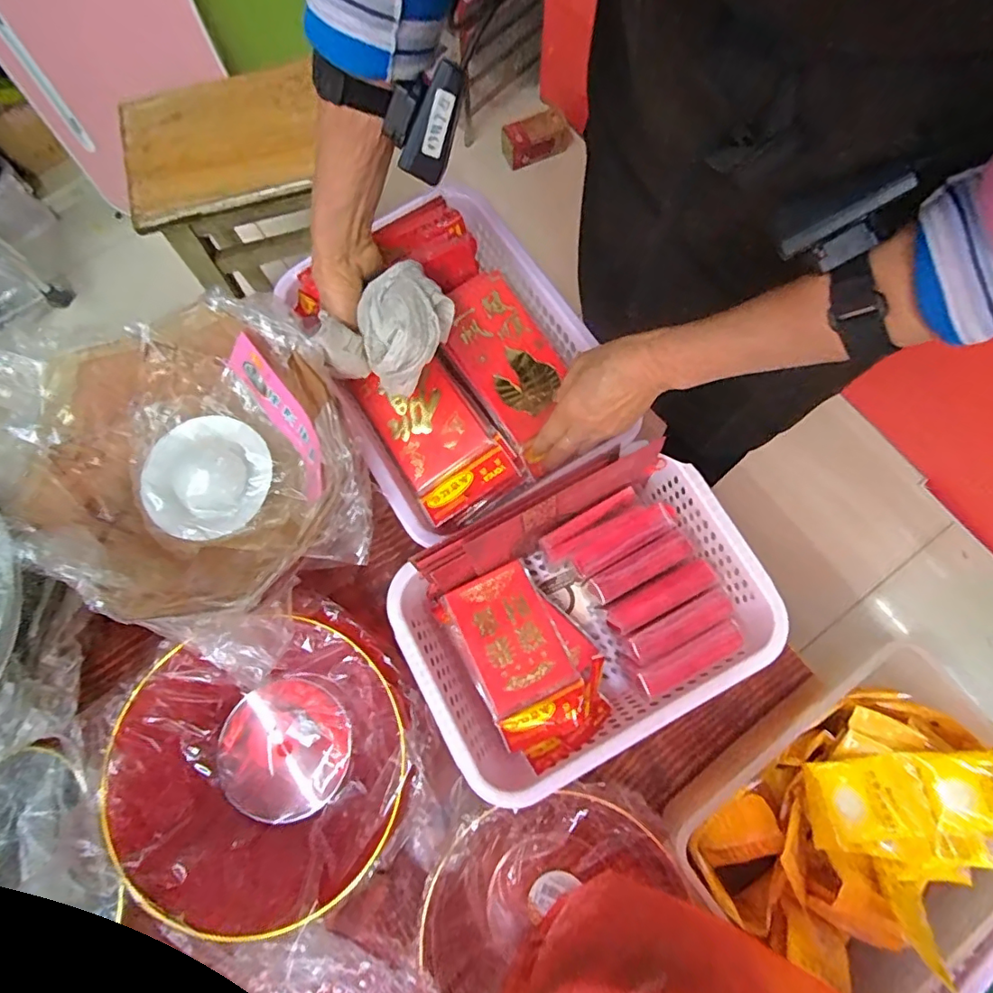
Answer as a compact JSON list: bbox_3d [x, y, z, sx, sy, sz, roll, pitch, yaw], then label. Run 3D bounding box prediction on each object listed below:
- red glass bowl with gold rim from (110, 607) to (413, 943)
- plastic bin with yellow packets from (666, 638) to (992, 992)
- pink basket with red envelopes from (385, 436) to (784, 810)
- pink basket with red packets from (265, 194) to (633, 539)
[{"bbox_3d":[-0.192,0.226,0.455,0.219,0.084,0.202,0,75,1],"label":"red glass bowl with gold rim"},{"bbox_3d":[0.297,0.267,0.433,0.269,0.098,0.196,-36,77,-8],"label":"plastic bin with yellow packets"},{"bbox_3d":[0.079,0.105,0.477,0.309,0.114,0.220,-27,76,-6],"label":"pink basket with red envelopes"},{"bbox_3d":[-0.046,-0.140,0.525,0.243,0.078,0.327,-31,77,-7],"label":"pink basket with red packets"}]

